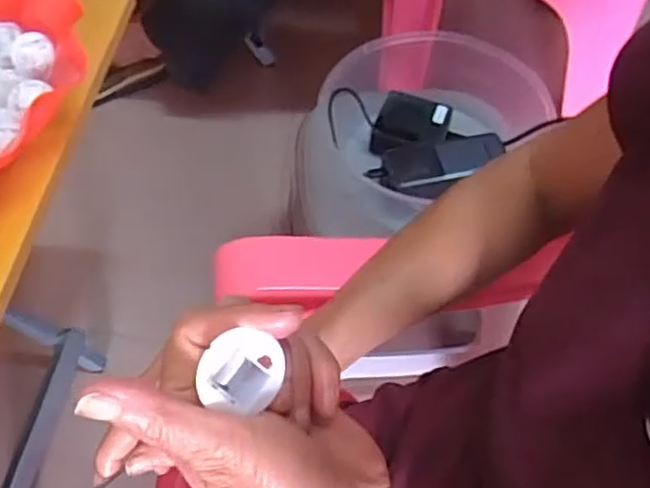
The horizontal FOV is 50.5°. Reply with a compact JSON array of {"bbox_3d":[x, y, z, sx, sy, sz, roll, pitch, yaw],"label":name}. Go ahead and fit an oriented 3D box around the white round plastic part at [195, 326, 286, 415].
[{"bbox_3d":[-0.029,0.045,0.247,0.030,0.004,0.027,2,93,-28],"label":"white round plastic part"}]

